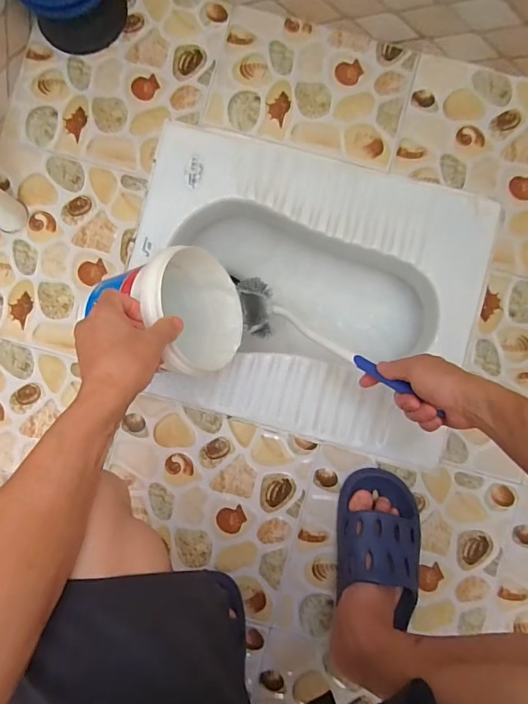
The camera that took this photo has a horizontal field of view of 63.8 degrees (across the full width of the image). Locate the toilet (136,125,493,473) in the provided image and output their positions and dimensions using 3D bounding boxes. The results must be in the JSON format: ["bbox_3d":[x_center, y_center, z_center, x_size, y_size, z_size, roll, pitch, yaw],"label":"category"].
[{"bbox_3d":[0.055,-0.088,0.700,0.516,0.152,0.413,15,88,2],"label":"toilet"}]

